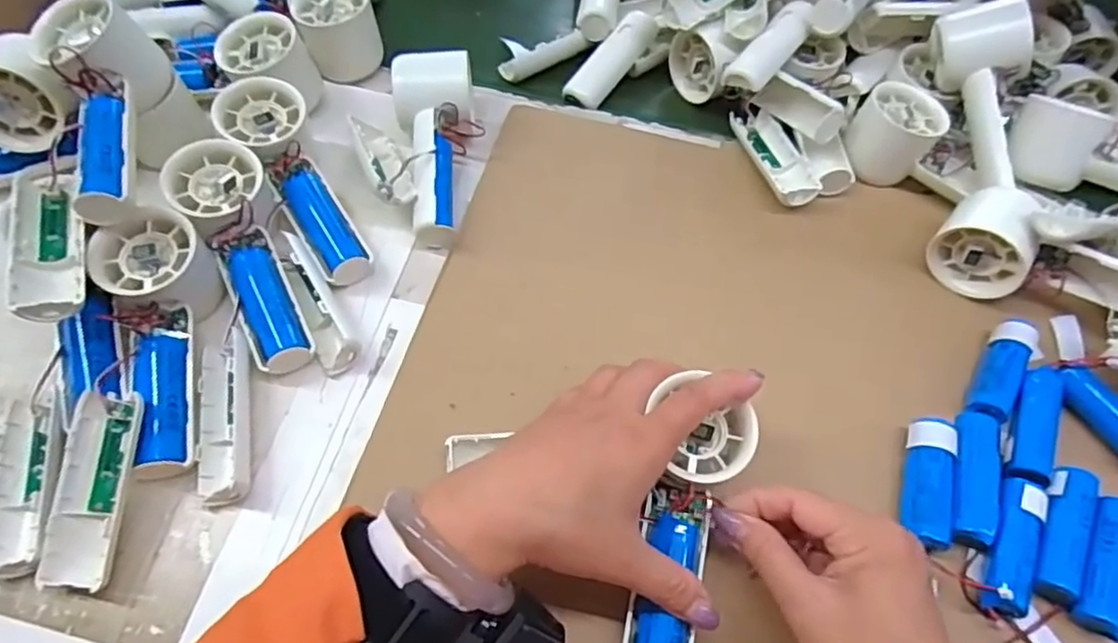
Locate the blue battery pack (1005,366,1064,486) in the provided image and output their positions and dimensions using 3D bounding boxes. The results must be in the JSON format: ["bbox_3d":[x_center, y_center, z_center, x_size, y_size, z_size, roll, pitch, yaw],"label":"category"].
[{"bbox_3d":[0.280,0.060,0.393,0.022,0.015,0.082,27,61,12],"label":"blue battery pack"}]

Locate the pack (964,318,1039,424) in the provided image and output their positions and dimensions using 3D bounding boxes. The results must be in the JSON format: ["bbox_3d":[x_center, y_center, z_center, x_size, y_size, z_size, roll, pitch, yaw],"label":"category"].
[{"bbox_3d":[0.273,0.030,0.410,0.024,0.017,0.077,30,62,13],"label":"pack"}]

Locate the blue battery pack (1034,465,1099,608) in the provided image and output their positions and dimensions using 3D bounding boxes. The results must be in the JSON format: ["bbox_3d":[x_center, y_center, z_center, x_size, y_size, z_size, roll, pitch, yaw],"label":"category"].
[{"bbox_3d":[0.273,0.114,0.362,0.023,0.017,0.074,27,61,12],"label":"blue battery pack"}]

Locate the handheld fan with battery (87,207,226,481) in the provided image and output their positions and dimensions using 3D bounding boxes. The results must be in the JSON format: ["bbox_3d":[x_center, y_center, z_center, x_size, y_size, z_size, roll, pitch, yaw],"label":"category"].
[{"bbox_3d":[-0.227,0.012,0.378,0.062,0.045,0.153,-9,74,-10],"label":"handheld fan with battery"}]

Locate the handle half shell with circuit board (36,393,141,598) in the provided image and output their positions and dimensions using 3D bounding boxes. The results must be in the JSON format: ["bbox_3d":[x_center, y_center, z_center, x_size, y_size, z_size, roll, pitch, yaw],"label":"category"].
[{"bbox_3d":[-0.236,0.085,0.338,0.033,0.014,0.094,3,74,-3],"label":"handle half shell with circuit board"}]

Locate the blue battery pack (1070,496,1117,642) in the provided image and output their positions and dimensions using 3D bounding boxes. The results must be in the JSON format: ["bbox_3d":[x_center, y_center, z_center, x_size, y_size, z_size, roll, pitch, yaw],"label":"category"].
[{"bbox_3d":[0.292,0.130,0.356,0.025,0.021,0.074,30,62,14],"label":"blue battery pack"}]

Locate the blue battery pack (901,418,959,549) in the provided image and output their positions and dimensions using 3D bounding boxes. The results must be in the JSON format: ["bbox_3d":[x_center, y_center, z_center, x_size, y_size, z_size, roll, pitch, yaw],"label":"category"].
[{"bbox_3d":[0.206,0.089,0.371,0.024,0.017,0.074,19,60,7],"label":"blue battery pack"}]

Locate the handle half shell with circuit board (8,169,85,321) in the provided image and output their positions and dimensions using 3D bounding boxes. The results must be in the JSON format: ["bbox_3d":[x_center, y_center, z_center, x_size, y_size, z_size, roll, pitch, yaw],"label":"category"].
[{"bbox_3d":[-0.279,-0.044,0.365,0.030,0.018,0.098,-17,62,-14],"label":"handle half shell with circuit board"}]

